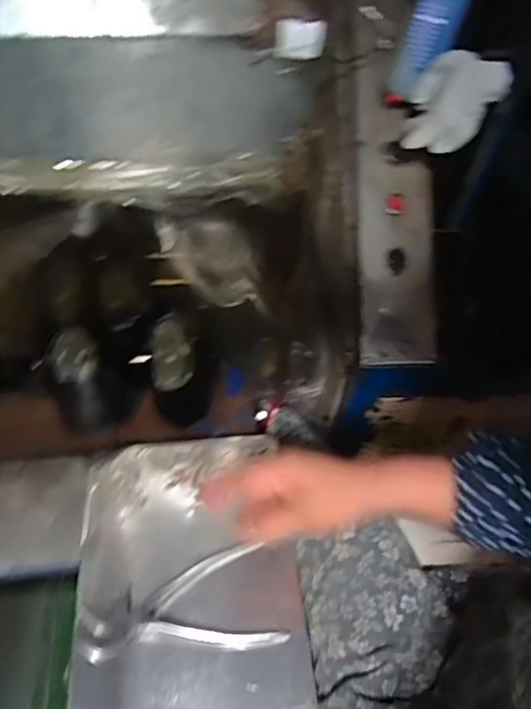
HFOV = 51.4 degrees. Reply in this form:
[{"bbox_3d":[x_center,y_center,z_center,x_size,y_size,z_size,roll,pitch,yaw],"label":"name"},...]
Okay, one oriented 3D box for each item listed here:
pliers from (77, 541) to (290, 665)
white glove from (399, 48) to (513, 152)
[{"bbox_3d":[-0.081,0.246,0.541,0.187,0.013,0.095,-6,51,-9],"label":"pliers"},{"bbox_3d":[0.261,-0.345,0.766,0.118,0.114,0.064,22,52,13],"label":"white glove"}]

